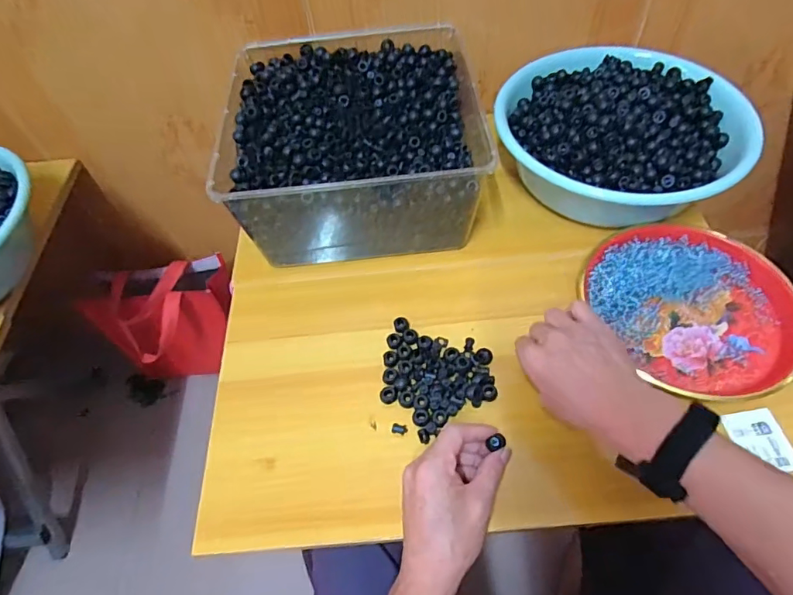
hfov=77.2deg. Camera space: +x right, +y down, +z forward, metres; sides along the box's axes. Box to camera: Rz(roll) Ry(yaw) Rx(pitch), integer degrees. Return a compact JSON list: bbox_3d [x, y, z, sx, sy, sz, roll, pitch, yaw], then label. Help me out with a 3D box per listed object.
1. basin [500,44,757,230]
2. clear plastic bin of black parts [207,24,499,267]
[{"bbox_3d":[0.274,-0.210,0.642,0.286,0.103,0.253,-5,56,1],"label":"basin"},{"bbox_3d":[-0.050,-0.198,0.636,0.293,0.124,0.285,-6,56,1],"label":"clear plastic bin of black parts"}]

